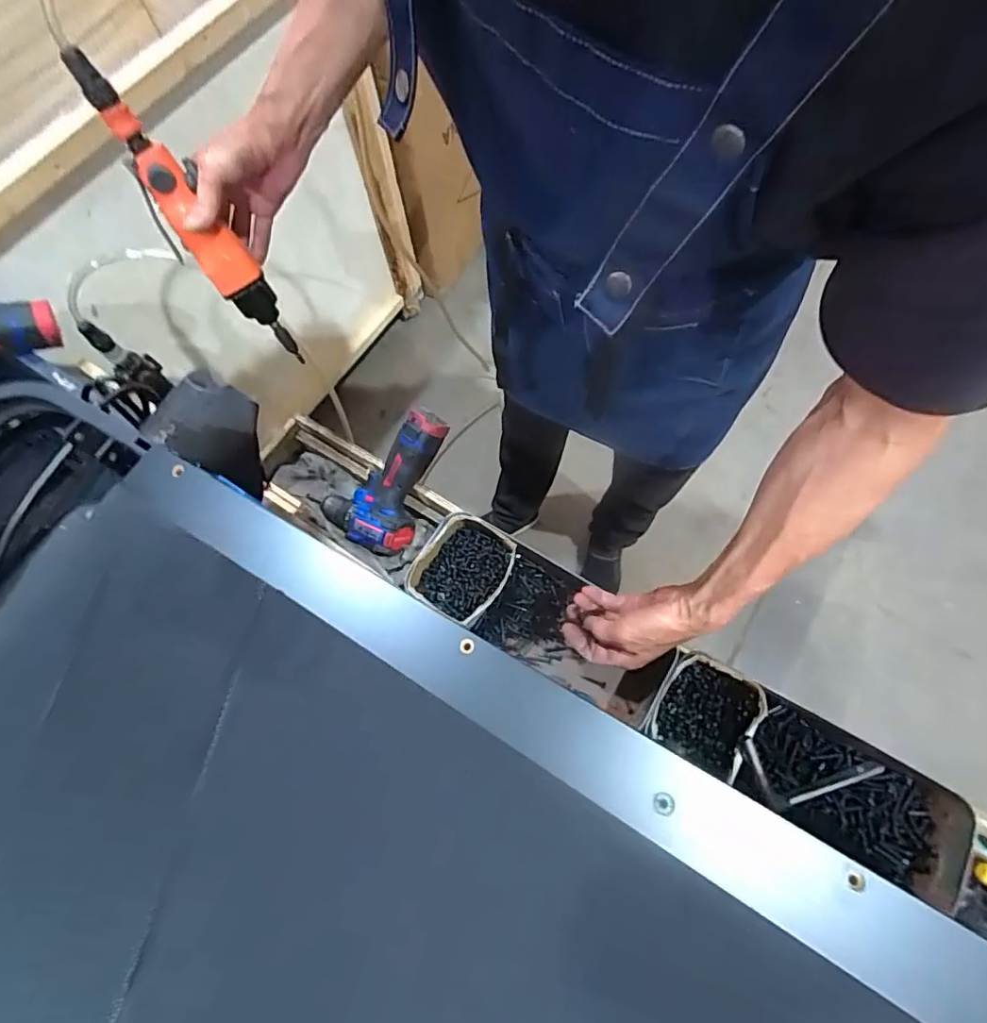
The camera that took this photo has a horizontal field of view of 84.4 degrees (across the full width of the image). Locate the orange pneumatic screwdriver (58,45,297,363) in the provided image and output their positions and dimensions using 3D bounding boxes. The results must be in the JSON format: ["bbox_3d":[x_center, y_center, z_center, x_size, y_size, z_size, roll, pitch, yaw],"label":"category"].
[{"bbox_3d":[-0.288,-0.276,0.540,0.045,0.291,0.035,-42,44,-12],"label":"orange pneumatic screwdriver"}]

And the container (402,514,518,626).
[{"bbox_3d":[-0.037,0.072,0.671,0.105,0.051,0.120,35,75,14],"label":"container"}]

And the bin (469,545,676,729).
[{"bbox_3d":[0.102,0.148,0.658,0.220,0.081,0.119,27,73,12],"label":"bin"}]

